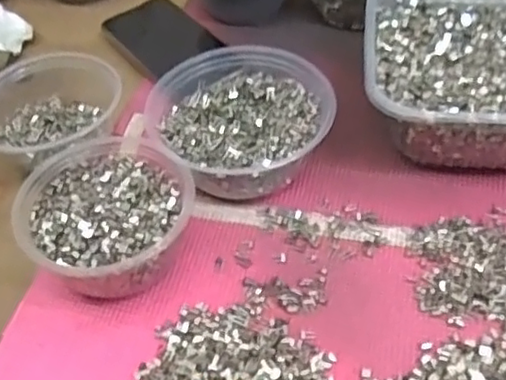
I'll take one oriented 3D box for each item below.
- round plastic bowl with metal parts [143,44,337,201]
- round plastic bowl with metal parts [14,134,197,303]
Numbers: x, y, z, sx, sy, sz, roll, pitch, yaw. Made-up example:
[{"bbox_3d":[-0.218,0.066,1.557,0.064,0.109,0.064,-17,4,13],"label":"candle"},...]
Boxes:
[{"bbox_3d":[-0.009,-0.049,0.507,0.137,0.056,0.126,-3,50,3],"label":"round plastic bowl with metal parts"},{"bbox_3d":[-0.097,0.019,0.458,0.111,0.056,0.120,-3,50,3],"label":"round plastic bowl with metal parts"}]

